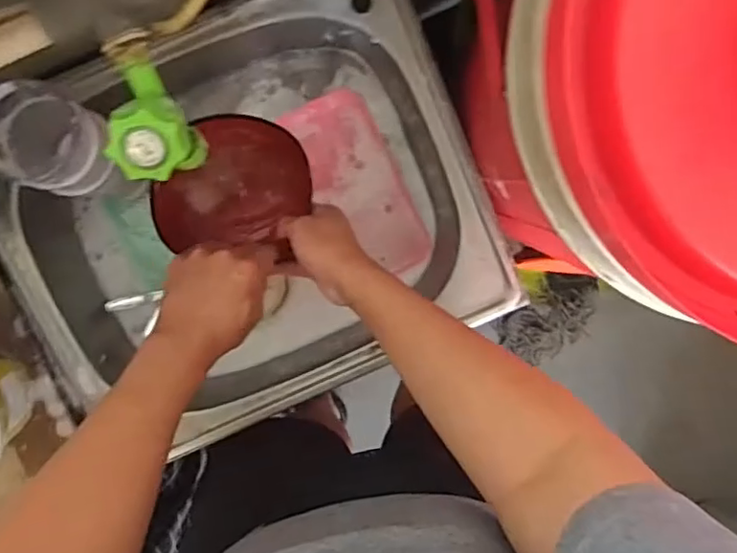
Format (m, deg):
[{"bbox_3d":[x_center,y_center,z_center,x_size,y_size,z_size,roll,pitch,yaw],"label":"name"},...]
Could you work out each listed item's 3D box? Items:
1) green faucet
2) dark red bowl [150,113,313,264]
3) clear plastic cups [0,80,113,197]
[{"bbox_3d":[-0.141,-0.111,0.408,0.045,0.095,0.093,-10,96,-2],"label":"green faucet"},{"bbox_3d":[-0.132,-0.094,0.613,0.145,0.057,0.128,2,96,-3],"label":"dark red bowl"},{"bbox_3d":[-0.281,-0.119,0.543,0.099,0.066,0.083,33,93,-6],"label":"clear plastic cups"}]

